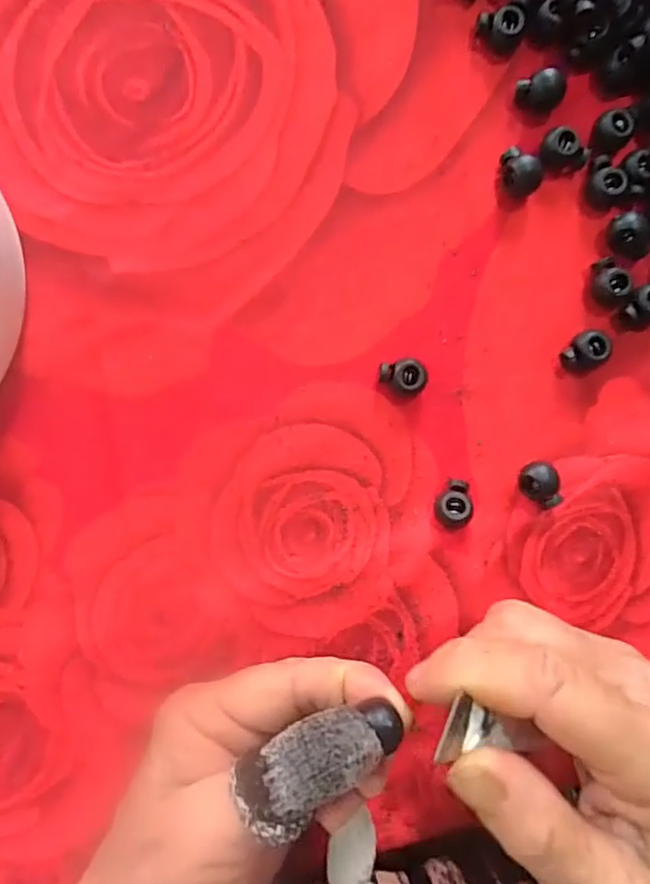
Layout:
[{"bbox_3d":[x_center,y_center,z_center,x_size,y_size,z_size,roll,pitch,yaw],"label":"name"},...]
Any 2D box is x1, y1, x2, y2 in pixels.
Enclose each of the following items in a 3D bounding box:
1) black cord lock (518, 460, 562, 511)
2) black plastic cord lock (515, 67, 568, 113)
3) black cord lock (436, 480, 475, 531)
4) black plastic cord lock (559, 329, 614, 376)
[{"bbox_3d":[0.085,0.017,0.238,0.014,0.013,0.018,-2,90,-6],"label":"black cord lock"},{"bbox_3d":[0.086,-0.140,0.238,0.016,0.012,0.014,-28,93,-5],"label":"black plastic cord lock"},{"bbox_3d":[0.052,0.026,0.241,0.015,0.010,0.020,-7,91,-6],"label":"black cord lock"},{"bbox_3d":[0.104,-0.036,0.241,0.018,0.013,0.016,-18,92,-5],"label":"black plastic cord lock"}]

